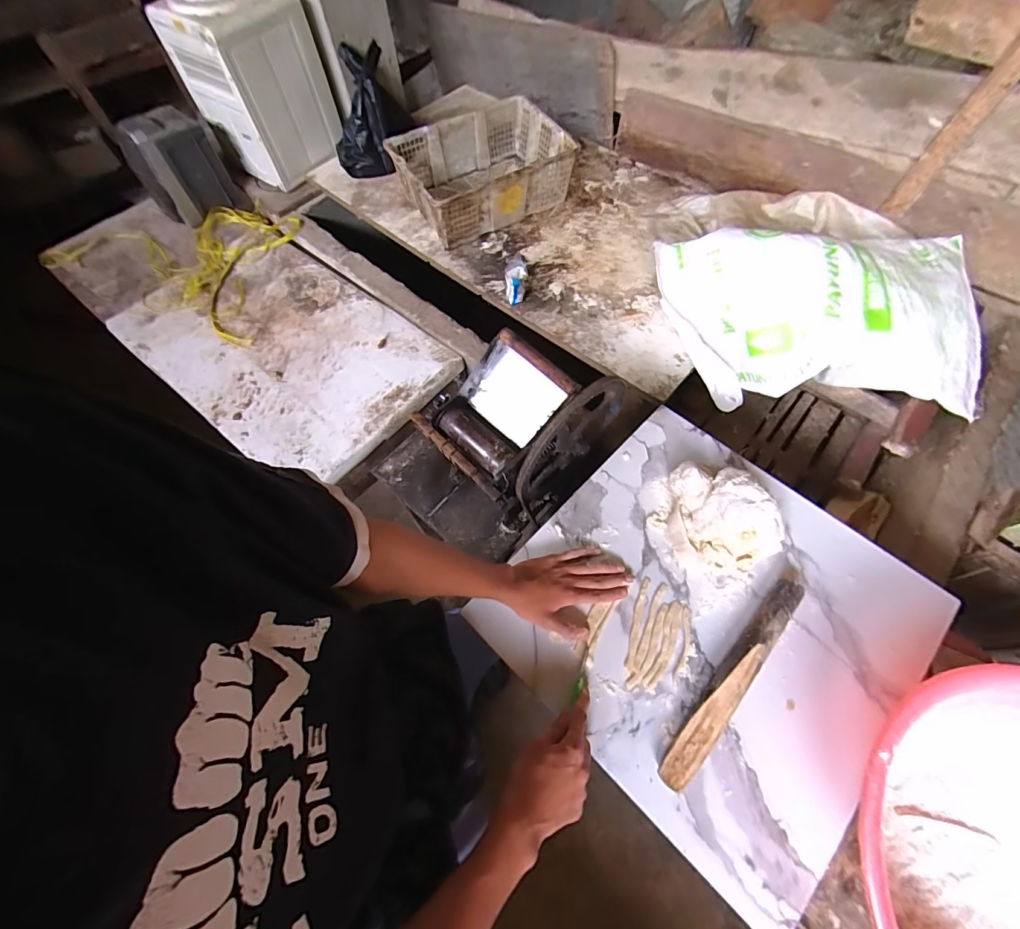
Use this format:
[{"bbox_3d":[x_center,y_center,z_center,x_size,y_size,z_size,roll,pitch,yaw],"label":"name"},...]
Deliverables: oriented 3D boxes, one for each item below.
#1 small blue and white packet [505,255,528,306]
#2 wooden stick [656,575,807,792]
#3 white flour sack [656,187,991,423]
[{"bbox_3d":[0.017,-0.491,1.163,0.058,0.056,0.130,-1,62,3],"label":"small blue and white packet"},{"bbox_3d":[0.290,0.265,0.558,0.039,0.038,0.316,39,70,18],"label":"wooden stick"},{"bbox_3d":[0.687,-0.357,0.984,0.662,0.243,0.433,2,63,5],"label":"white flour sack"}]

